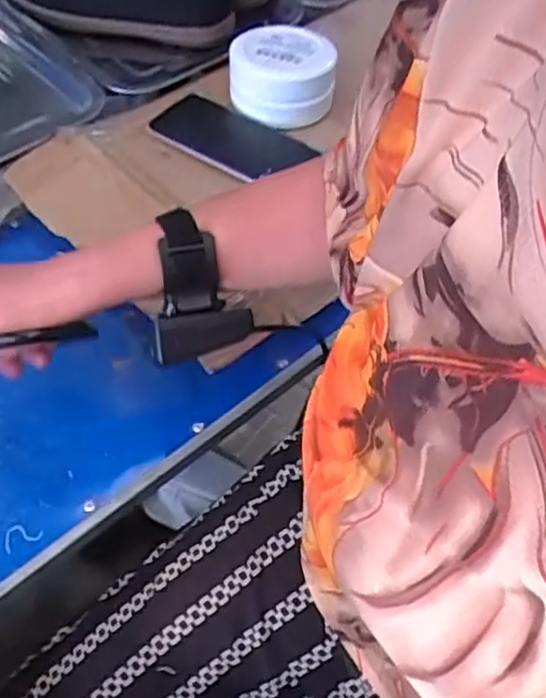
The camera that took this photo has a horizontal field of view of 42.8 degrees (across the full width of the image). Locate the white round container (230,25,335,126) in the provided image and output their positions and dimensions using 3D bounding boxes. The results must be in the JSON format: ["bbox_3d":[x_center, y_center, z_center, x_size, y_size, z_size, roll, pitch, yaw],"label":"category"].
[{"bbox_3d":[0.006,-0.268,0.674,0.095,0.058,0.095,2,53,-2],"label":"white round container"}]

